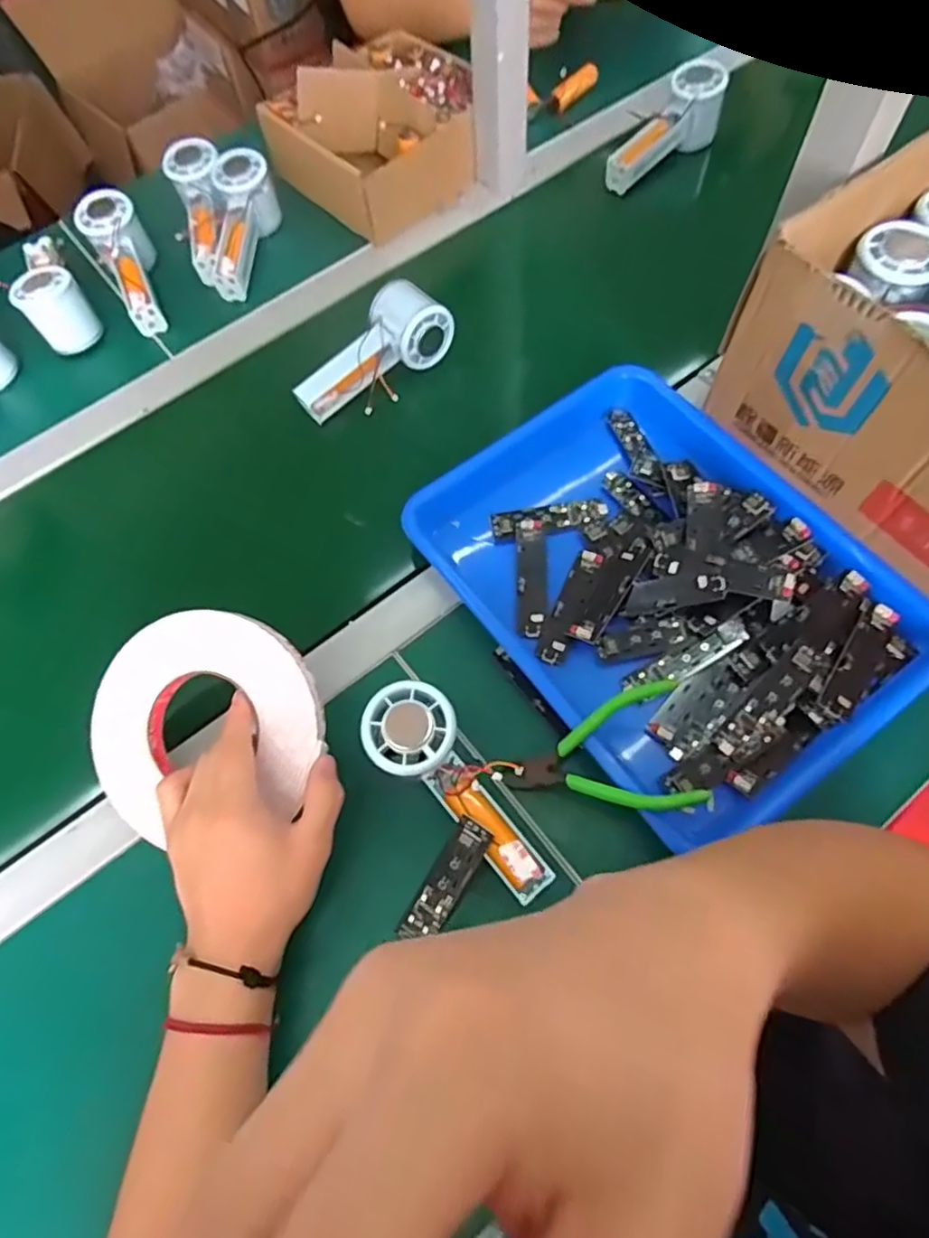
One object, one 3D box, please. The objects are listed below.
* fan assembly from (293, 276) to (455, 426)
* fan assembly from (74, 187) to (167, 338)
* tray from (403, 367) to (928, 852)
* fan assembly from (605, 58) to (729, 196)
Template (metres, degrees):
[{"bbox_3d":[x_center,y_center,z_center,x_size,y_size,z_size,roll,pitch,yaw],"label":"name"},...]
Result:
[{"bbox_3d":[-0.081,-0.232,0.560,0.146,0.069,0.048,-40,69,-14],"label":"fan assembly"},{"bbox_3d":[-0.340,-0.355,0.635,0.057,0.046,0.158,-22,83,-6],"label":"fan assembly"},{"bbox_3d":[0.144,-0.035,0.458,0.255,0.052,0.329,-34,68,-11],"label":"tray"},{"bbox_3d":[0.209,-0.510,0.671,0.146,0.059,0.051,-45,70,-1],"label":"fan assembly"}]

